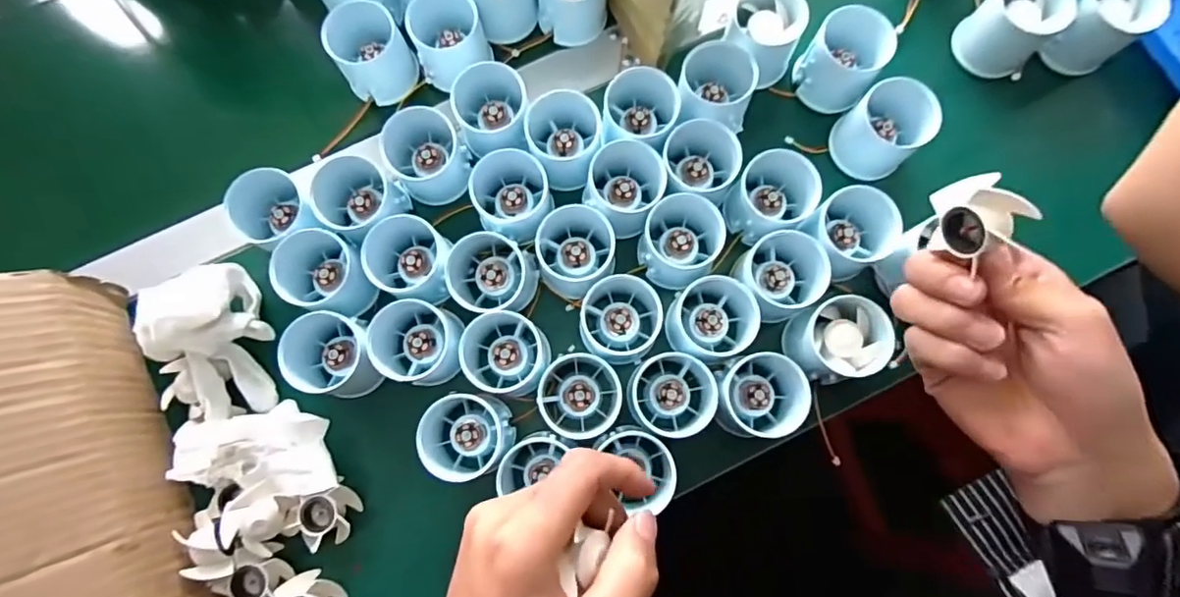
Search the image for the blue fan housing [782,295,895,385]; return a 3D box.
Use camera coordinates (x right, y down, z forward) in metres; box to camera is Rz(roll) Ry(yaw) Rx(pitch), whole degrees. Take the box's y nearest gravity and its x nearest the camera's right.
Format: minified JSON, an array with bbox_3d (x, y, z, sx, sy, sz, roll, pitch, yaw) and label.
[{"bbox_3d":[0.164,0.027,0.367,0.060,0.040,0.050,-21,79,-3],"label":"blue fan housing"}]

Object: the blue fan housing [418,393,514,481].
[{"bbox_3d":[-0.078,0.088,0.360,0.051,0.044,0.051,0,79,1],"label":"blue fan housing"}]

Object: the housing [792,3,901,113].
[{"bbox_3d":[0.183,-0.172,0.406,0.053,0.050,0.051,40,82,8],"label":"housing"}]

